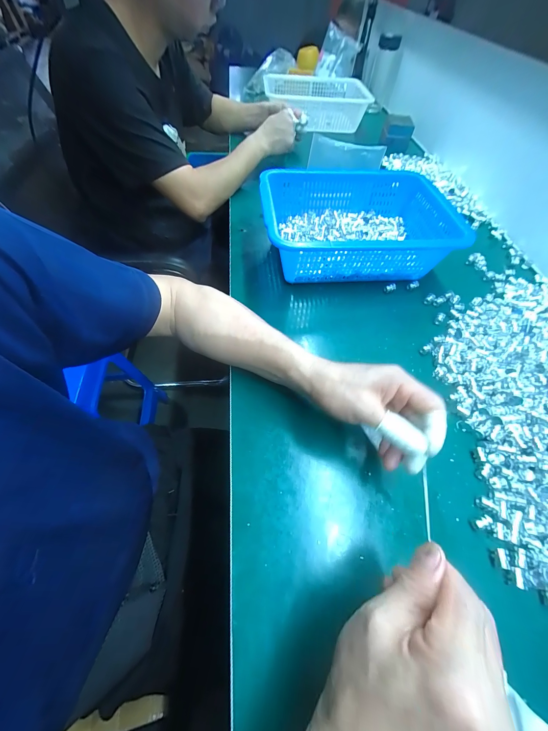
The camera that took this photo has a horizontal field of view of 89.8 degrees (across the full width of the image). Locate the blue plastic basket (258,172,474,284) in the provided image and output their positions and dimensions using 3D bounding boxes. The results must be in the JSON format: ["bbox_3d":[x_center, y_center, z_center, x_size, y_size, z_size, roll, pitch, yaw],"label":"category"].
[{"bbox_3d":[0.133,-0.235,0.475,0.298,0.100,0.235,-3,57,-5],"label":"blue plastic basket"}]

